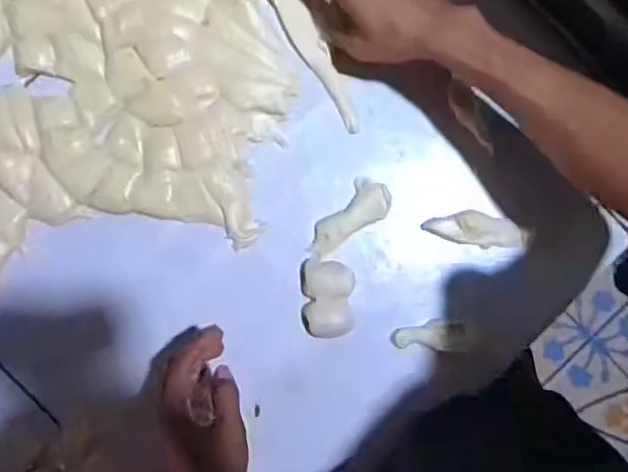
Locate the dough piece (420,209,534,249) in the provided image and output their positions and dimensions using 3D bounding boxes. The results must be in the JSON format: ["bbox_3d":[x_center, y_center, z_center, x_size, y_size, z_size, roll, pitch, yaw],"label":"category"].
[{"bbox_3d":[0.152,-0.006,0.596,0.099,0.019,0.031,11,89,-1],"label":"dough piece"}]

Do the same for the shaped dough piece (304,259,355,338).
[{"bbox_3d":[0.015,0.057,0.588,0.043,0.015,0.068,-3,89,-1],"label":"shaped dough piece"}]

